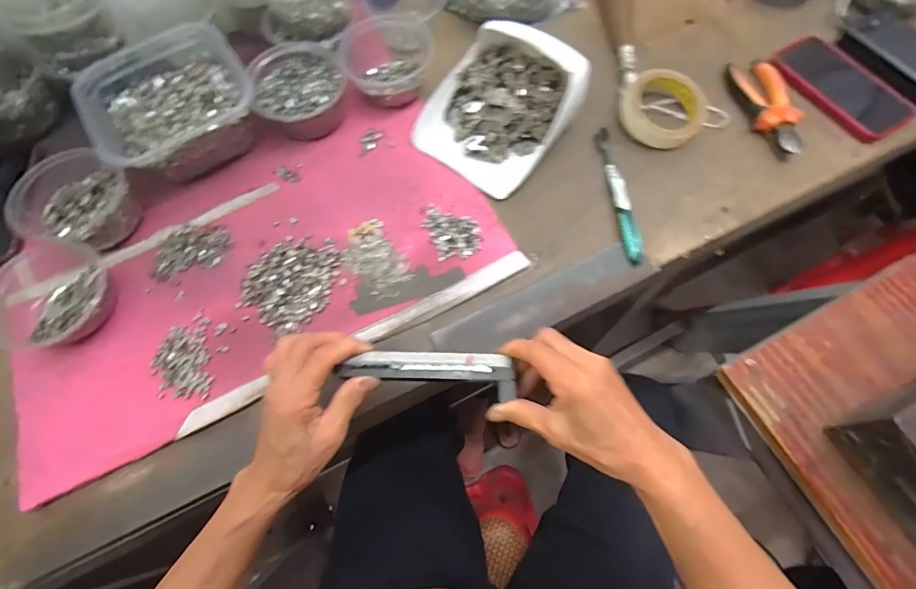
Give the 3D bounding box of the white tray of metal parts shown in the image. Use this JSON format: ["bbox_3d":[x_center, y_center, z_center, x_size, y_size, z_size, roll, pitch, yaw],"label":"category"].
[{"bbox_3d":[0.049,-0.225,0.497,0.157,0.071,0.172,34,74,12],"label":"white tray of metal parts"}]

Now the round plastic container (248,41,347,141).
[{"bbox_3d":[-0.191,-0.251,0.528,0.106,0.056,0.114,-1,67,2],"label":"round plastic container"}]

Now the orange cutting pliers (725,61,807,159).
[{"bbox_3d":[0.382,-0.235,0.523,0.049,0.026,0.142,-11,72,-3],"label":"orange cutting pliers"}]

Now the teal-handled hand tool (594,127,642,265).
[{"bbox_3d":[0.183,-0.117,0.488,0.017,0.019,0.173,-5,72,-1],"label":"teal-handled hand tool"}]

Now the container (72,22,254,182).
[{"bbox_3d":[-0.346,-0.235,0.516,0.175,0.065,0.189,-36,75,-10],"label":"container"}]

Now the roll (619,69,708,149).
[{"bbox_3d":[0.249,-0.225,0.519,0.091,0.032,0.096,0,72,0],"label":"roll"}]

